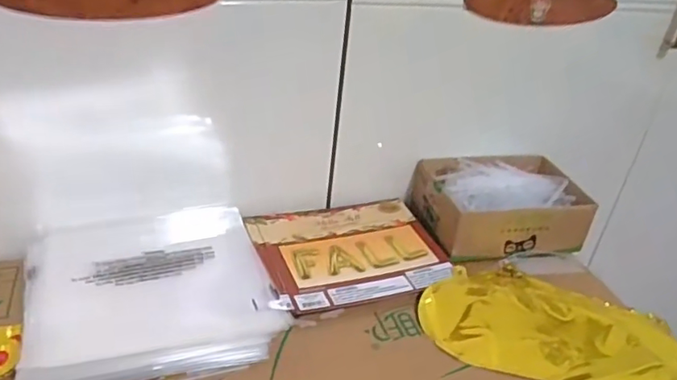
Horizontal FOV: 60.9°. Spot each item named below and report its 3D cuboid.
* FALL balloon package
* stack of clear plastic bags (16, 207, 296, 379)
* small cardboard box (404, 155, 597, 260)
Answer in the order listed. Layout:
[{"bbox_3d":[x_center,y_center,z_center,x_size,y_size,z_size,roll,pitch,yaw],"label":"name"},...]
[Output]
[{"bbox_3d":[0.013,0.065,0.667,0.208,0.012,0.166,-7,36,-22],"label":"FALL balloon package"},{"bbox_3d":[-0.186,0.088,0.572,0.222,0.021,0.229,-7,36,-21],"label":"stack of clear plastic bags"},{"bbox_3d":[0.201,0.014,0.728,0.191,0.063,0.145,-2,34,-15],"label":"small cardboard box"}]

